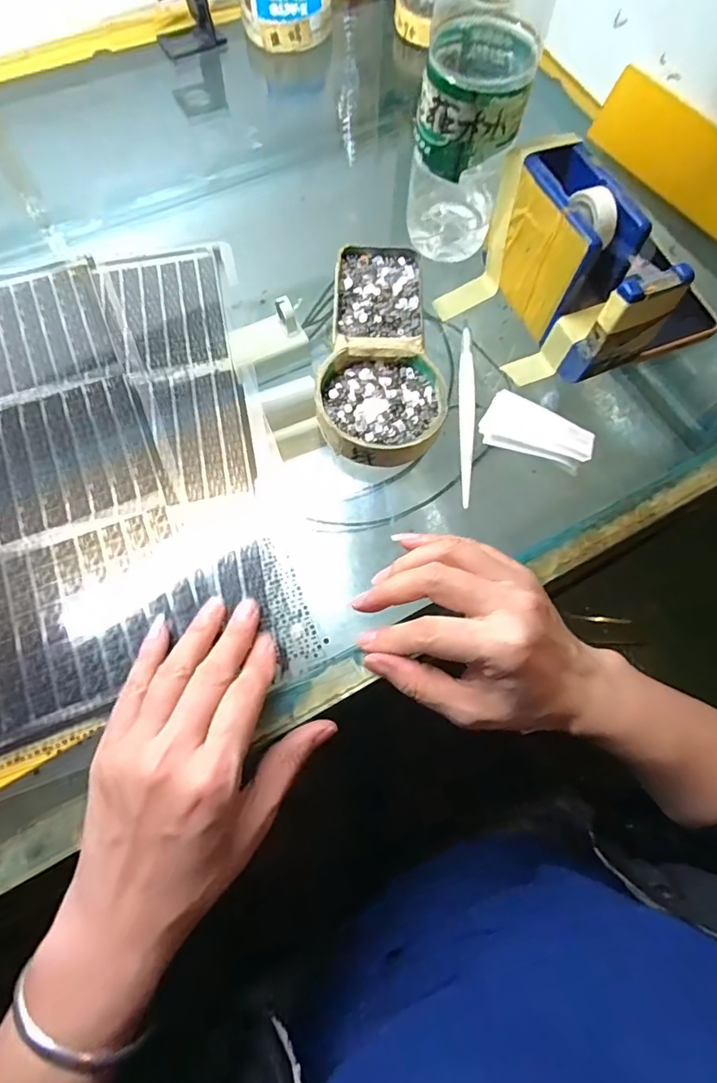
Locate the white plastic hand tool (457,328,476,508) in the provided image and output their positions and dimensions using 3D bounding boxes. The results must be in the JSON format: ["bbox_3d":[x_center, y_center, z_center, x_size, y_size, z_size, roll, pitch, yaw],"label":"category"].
[{"bbox_3d":[0.071,-0.084,0.328,0.010,0.008,0.132,3,70,-1],"label":"white plastic hand tool"}]

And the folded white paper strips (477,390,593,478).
[{"bbox_3d":[0.115,-0.074,0.321,0.067,0.014,0.044,22,71,6],"label":"folded white paper strips"}]

